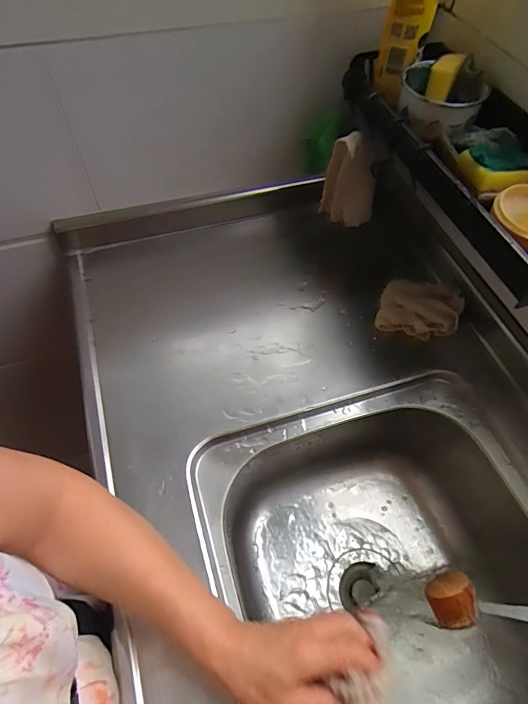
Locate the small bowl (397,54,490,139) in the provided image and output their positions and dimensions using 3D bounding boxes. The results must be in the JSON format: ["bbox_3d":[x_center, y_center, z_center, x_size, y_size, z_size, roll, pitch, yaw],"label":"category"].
[{"bbox_3d":[0.214,-0.312,0.500,0.100,0.048,0.095,22,60,11],"label":"small bowl"}]

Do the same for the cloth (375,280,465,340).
[{"bbox_3d":[0.236,-0.065,0.626,0.117,0.031,0.091,16,59,8],"label":"cloth"}]

